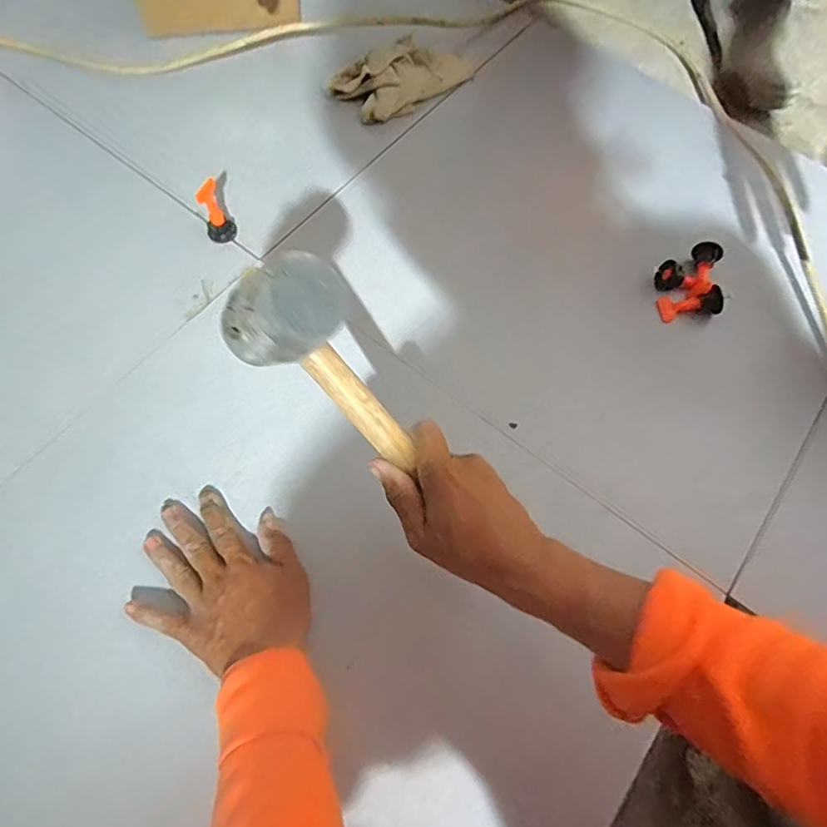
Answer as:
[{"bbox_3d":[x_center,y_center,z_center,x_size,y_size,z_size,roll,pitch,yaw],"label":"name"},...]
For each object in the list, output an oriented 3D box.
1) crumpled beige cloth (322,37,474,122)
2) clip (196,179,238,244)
[{"bbox_3d":[-0.014,-0.470,0.728,0.194,0.032,0.101,-33,73,-15],"label":"crumpled beige cloth"},{"bbox_3d":[-0.225,-0.225,0.606,0.032,0.072,0.025,-18,70,-10],"label":"clip"}]

